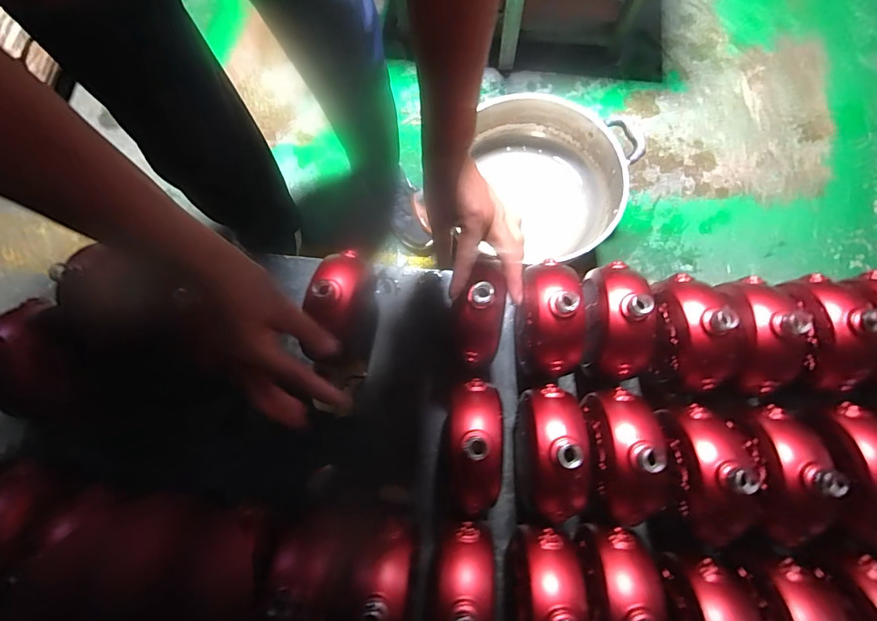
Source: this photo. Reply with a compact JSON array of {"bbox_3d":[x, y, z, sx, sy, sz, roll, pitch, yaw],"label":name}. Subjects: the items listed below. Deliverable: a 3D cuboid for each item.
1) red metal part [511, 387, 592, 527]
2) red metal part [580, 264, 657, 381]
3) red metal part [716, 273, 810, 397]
[{"bbox_3d":[0.125,0.161,0.470,0.061,0.140,0.145,-2,75,1],"label":"red metal part"},{"bbox_3d":[0.207,0.008,0.486,0.066,0.090,0.139,3,75,2],"label":"red metal part"},{"bbox_3d":[0.371,0.021,0.466,0.067,0.088,0.129,-9,75,-1],"label":"red metal part"}]

